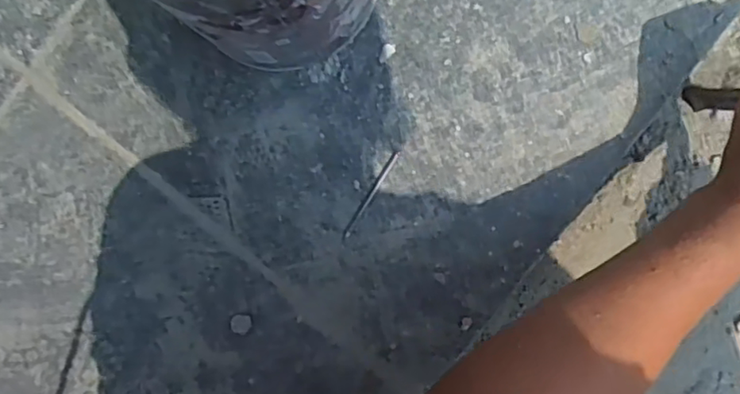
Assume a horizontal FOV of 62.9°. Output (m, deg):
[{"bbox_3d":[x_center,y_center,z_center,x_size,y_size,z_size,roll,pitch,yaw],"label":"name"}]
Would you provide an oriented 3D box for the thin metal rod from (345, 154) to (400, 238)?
[{"bbox_3d":[0.001,-0.002,0.439,0.005,0.004,0.072,33,93,8],"label":"thin metal rod"}]

